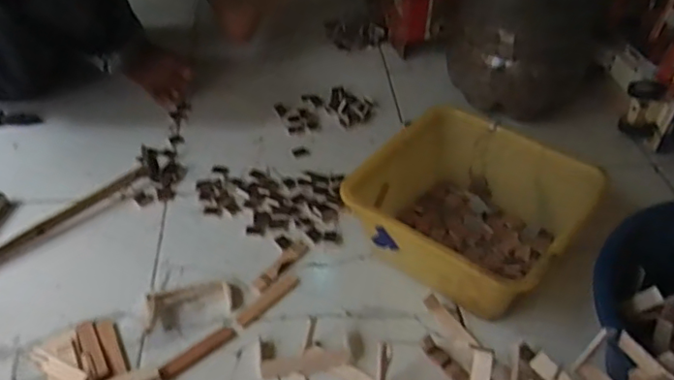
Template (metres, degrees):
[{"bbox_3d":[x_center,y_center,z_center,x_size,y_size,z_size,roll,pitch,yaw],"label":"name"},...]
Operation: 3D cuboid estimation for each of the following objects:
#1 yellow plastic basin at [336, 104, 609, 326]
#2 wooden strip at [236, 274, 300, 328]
[{"bbox_3d":[0.184,0.031,0.804,0.263,0.126,0.251,31,50,28],"label":"yellow plastic basin"},{"bbox_3d":[-0.089,0.145,0.780,0.020,0.004,0.101,32,51,29],"label":"wooden strip"}]

